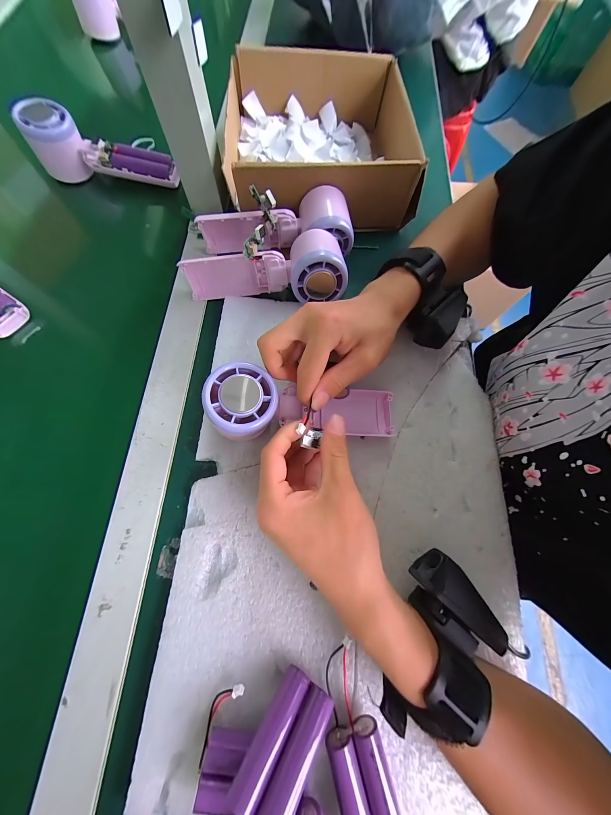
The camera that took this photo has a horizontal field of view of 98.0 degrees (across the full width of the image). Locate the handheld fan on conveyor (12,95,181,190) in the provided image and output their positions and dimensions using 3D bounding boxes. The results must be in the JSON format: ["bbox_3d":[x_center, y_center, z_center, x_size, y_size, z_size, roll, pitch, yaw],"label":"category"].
[{"bbox_3d":[-0.241,-0.314,0.320,0.159,0.056,0.045,5,75,-3],"label":"handheld fan on conveyor"}]

